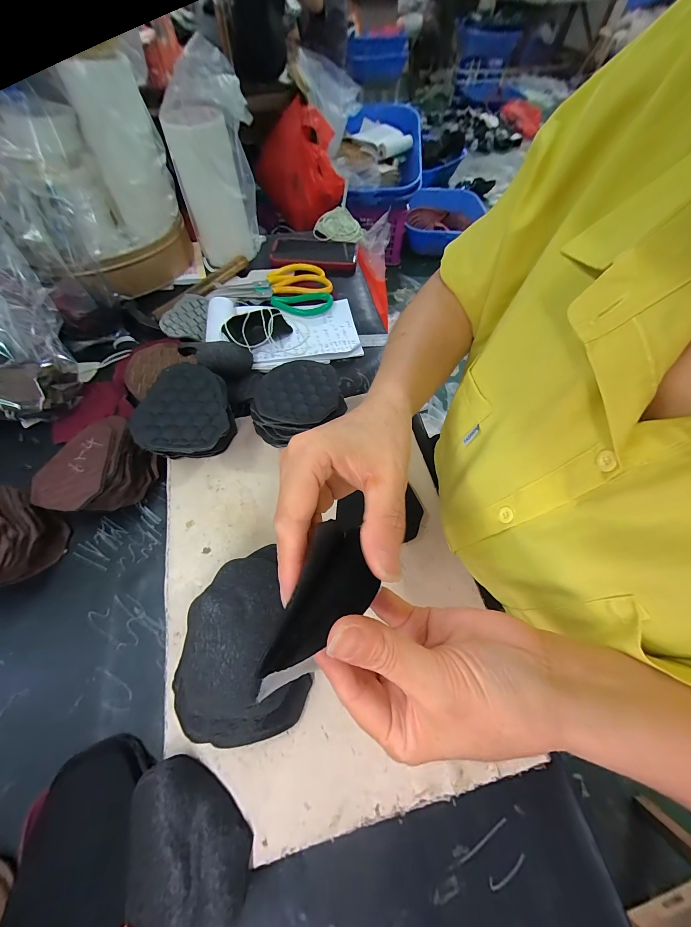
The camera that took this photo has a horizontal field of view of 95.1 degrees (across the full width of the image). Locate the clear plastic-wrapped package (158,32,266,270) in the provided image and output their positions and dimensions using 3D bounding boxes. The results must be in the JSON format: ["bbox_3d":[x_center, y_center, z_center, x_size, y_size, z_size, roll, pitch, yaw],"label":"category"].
[{"bbox_3d":[-0.203,-0.463,0.497,0.119,0.231,0.076,-13,61,-9],"label":"clear plastic-wrapped package"}]

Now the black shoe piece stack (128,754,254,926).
[{"bbox_3d":[-0.118,0.273,0.217,0.098,0.018,0.083,34,69,15],"label":"black shoe piece stack"}]

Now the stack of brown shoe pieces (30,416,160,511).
[{"bbox_3d":[-0.284,0.010,0.362,0.094,0.057,0.118,38,67,17],"label":"stack of brown shoe pieces"}]

